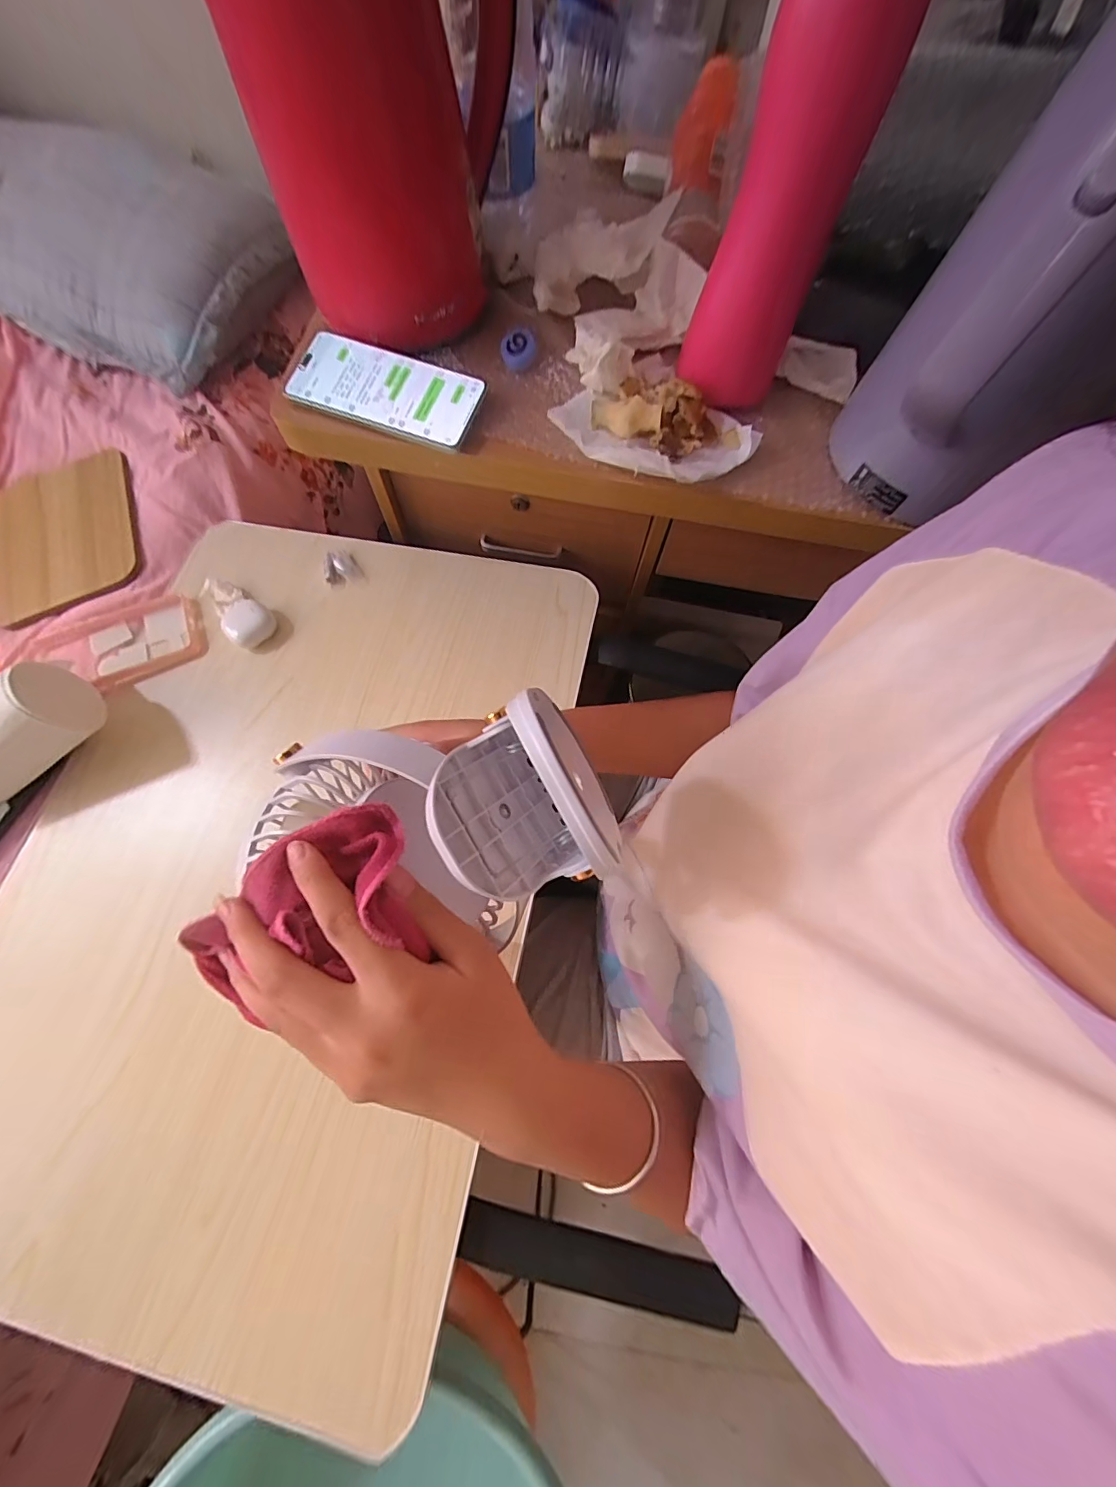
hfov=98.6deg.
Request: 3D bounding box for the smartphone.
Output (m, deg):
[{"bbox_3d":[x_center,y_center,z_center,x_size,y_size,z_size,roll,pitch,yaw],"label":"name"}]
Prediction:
[{"bbox_3d":[-0.145,-0.300,0.403,0.157,0.012,0.081,20,72,4],"label":"smartphone"}]

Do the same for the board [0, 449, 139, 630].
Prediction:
[{"bbox_3d":[-0.575,-0.241,0.556,0.162,0.015,0.201,-17,73,-8],"label":"board"}]

